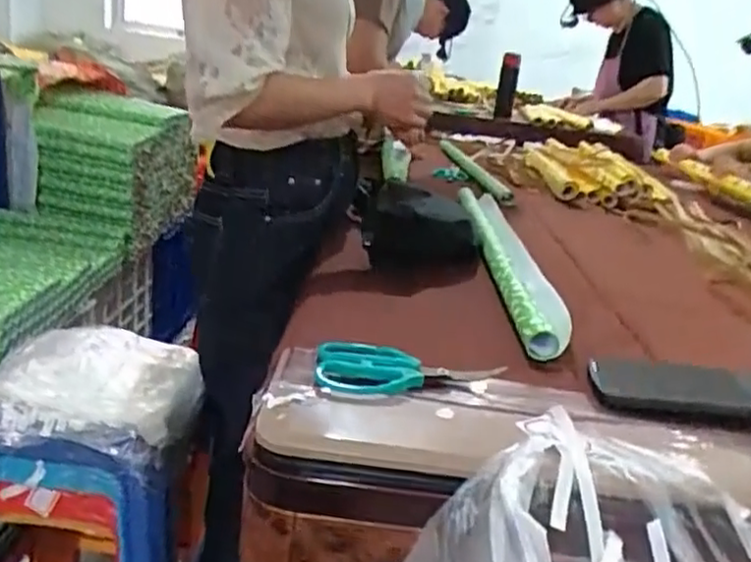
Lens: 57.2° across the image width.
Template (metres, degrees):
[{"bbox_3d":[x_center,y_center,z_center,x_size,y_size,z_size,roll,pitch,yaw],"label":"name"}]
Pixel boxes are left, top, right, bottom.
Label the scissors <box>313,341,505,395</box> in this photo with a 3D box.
[{"bbox_3d":[0.025,0.074,0.564,0.149,0.024,0.052,4,18,-11],"label":"scissors"}]

